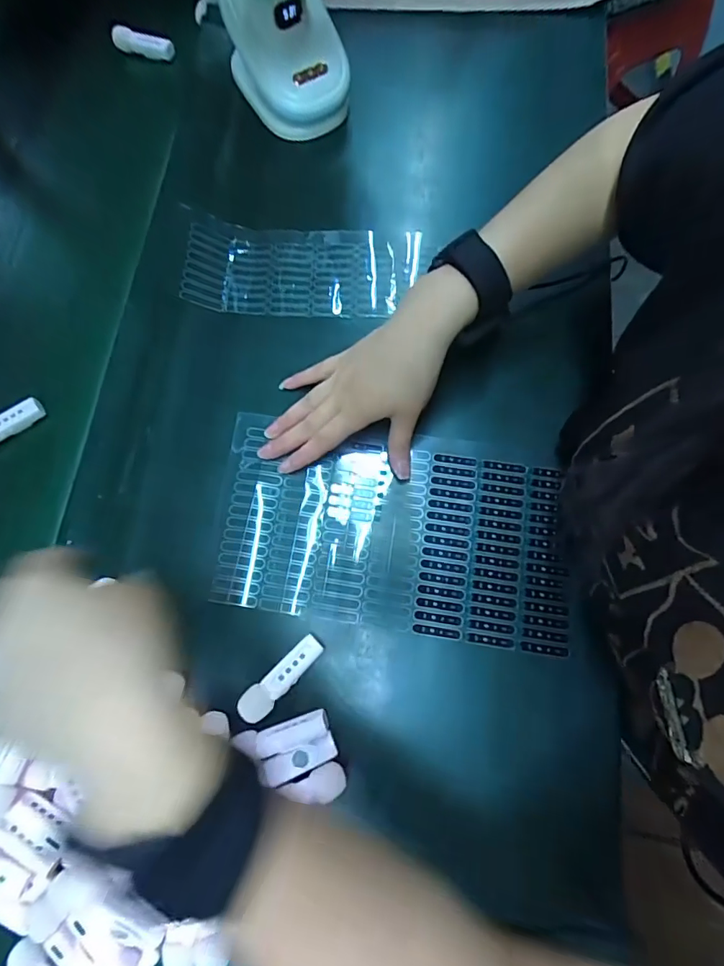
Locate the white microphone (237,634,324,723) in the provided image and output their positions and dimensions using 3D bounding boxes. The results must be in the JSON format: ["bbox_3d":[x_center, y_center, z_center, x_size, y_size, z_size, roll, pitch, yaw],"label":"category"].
[{"bbox_3d":[-0.053,0.128,0.310,0.019,0.013,0.064,43,79,11],"label":"white microphone"}]

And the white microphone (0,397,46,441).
[{"bbox_3d":[-0.286,-0.046,0.373,0.064,0.013,0.016,-34,77,-8],"label":"white microphone"}]

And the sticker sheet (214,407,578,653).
[{"bbox_3d":[0.021,0.032,0.342,0.249,0.005,0.142,8,75,4],"label":"sticker sheet"}]

